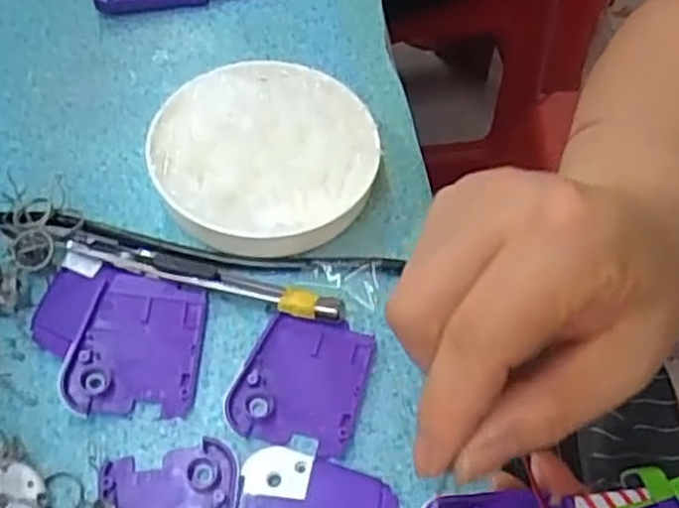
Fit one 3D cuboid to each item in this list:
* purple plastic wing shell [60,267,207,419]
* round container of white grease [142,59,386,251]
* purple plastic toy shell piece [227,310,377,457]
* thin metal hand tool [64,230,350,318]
[{"bbox_3d":[-0.085,0.038,0.312,0.051,0.011,0.061,7,58,1],"label":"purple plastic wing shell"},{"bbox_3d":[-0.036,-0.046,0.354,0.103,0.026,0.103,2,58,-3],"label":"round container of white grease"},{"bbox_3d":[-0.015,0.052,0.309,0.051,0.004,0.057,15,59,6],"label":"purple plastic toy shell piece"},{"bbox_3d":[-0.061,0.011,0.327,0.126,0.011,0.013,14,58,5],"label":"thin metal hand tool"}]

